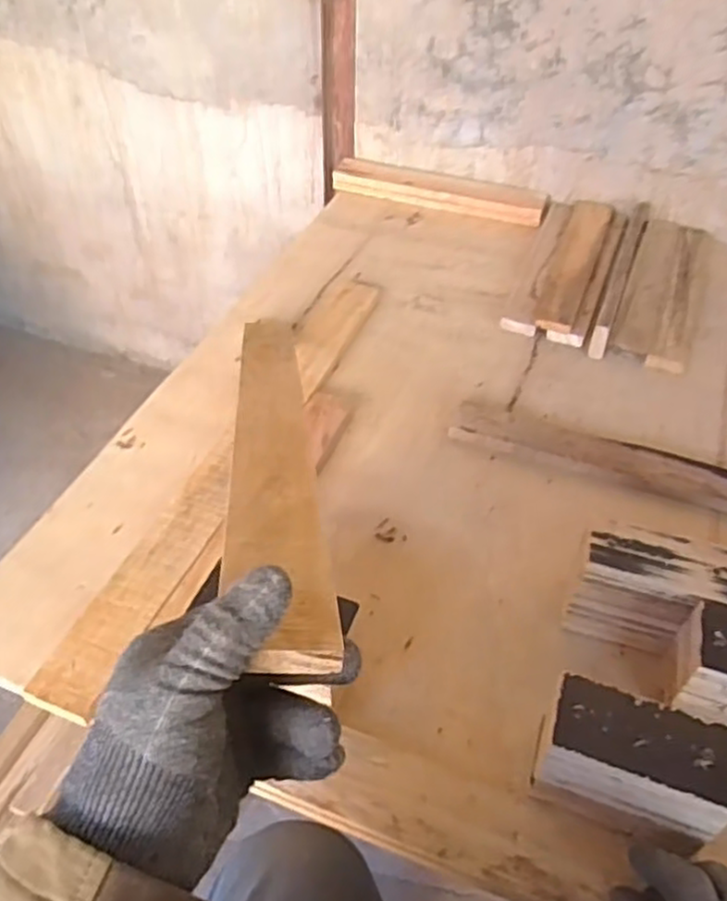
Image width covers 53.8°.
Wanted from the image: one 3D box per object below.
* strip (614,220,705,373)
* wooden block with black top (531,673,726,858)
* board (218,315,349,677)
[{"bbox_3d":[0.417,-0.227,0.991,0.093,0.028,0.338,16,46,13],"label":"strip"},{"bbox_3d":[0.182,0.218,0.497,0.119,0.077,0.065,17,46,15],"label":"wooden block with black top"},{"bbox_3d":[-0.076,-0.027,0.590,0.062,0.016,0.607,-5,24,-7],"label":"board"}]

